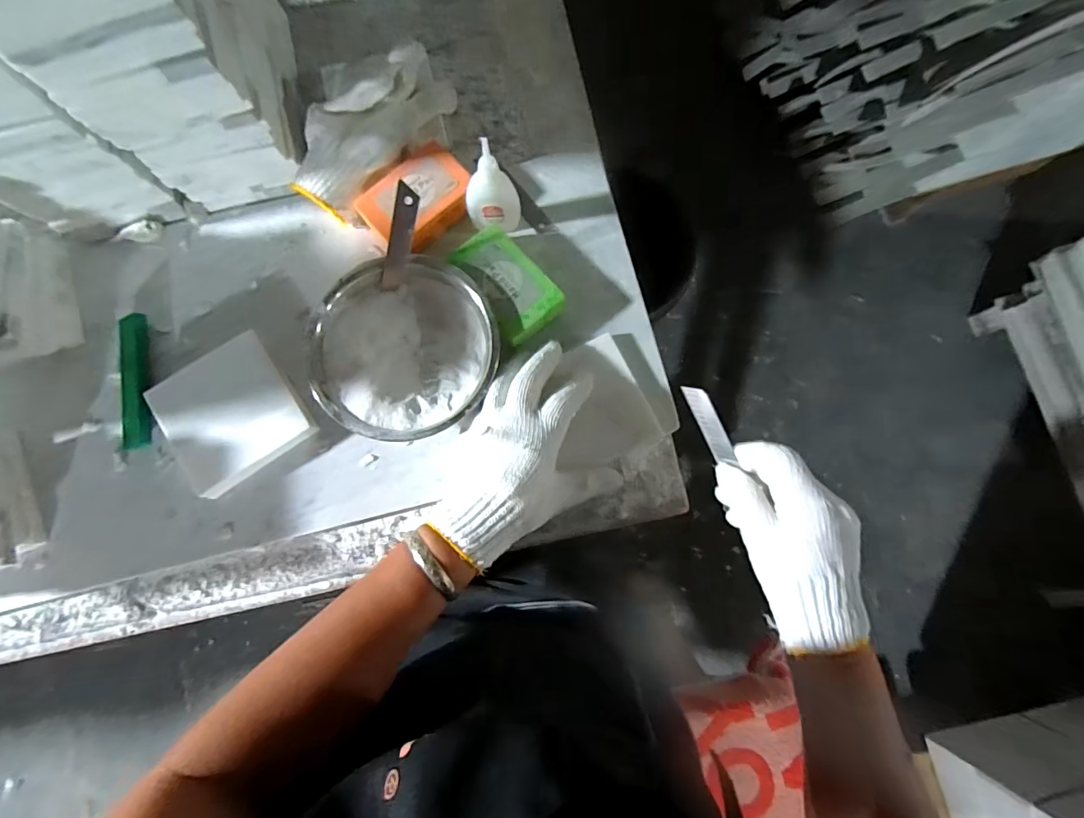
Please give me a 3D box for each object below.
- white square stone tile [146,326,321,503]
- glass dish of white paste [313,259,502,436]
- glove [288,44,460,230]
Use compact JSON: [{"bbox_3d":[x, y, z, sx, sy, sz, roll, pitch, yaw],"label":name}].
[{"bbox_3d":[-0.257,0.005,0.388,0.103,0.022,0.101,-33,84,-8],"label":"white square stone tile"},{"bbox_3d":[-0.113,-0.049,0.395,0.150,0.044,0.148,-10,81,-5],"label":"glass dish of white paste"},{"bbox_3d":[-0.152,-0.258,0.424,0.083,0.052,0.183,40,81,4],"label":"glove"}]

